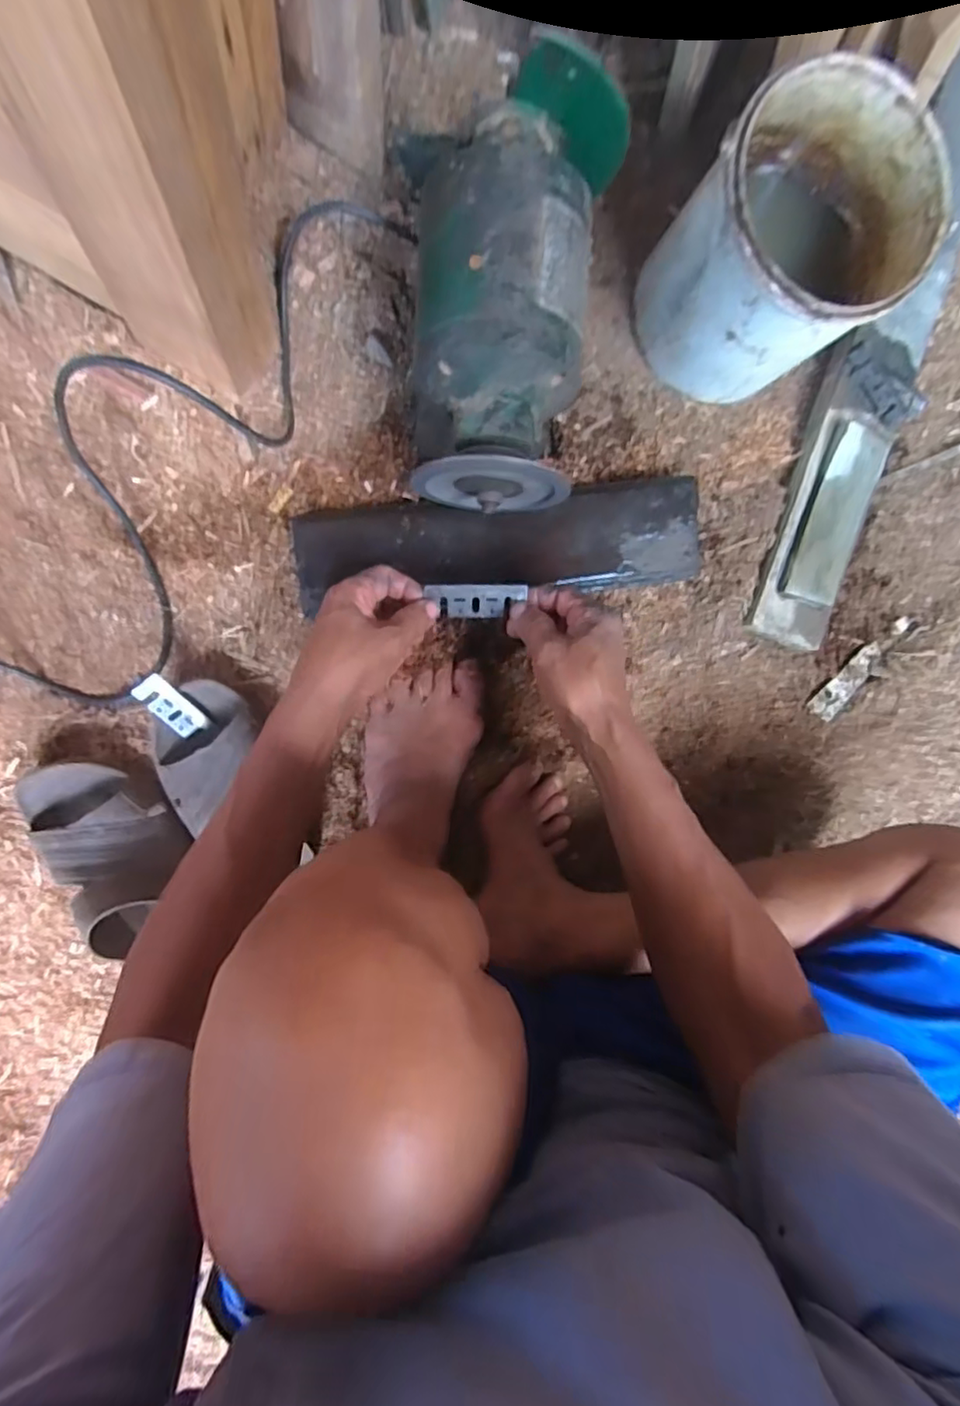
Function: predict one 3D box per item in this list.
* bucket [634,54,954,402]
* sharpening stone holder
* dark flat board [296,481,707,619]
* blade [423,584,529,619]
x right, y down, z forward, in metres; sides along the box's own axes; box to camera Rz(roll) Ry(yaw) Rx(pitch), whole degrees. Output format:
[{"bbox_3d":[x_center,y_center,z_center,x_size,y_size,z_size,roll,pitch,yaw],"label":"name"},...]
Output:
[{"bbox_3d":[0.255,-0.380,0.546,0.168,0.185,0.178,0,93,-5],"label":"bucket"},{"bbox_3d":[0.363,-0.213,0.638,0.090,0.050,0.320,20,88,-7],"label":"sharpening stone holder"},{"bbox_3d":[0.025,-0.146,0.596,0.388,0.044,0.099,-6,92,-7],"label":"dark flat board"},{"bbox_3d":[-0.002,-0.082,0.505,0.077,0.005,0.027,-1,113,-4],"label":"blade"}]

